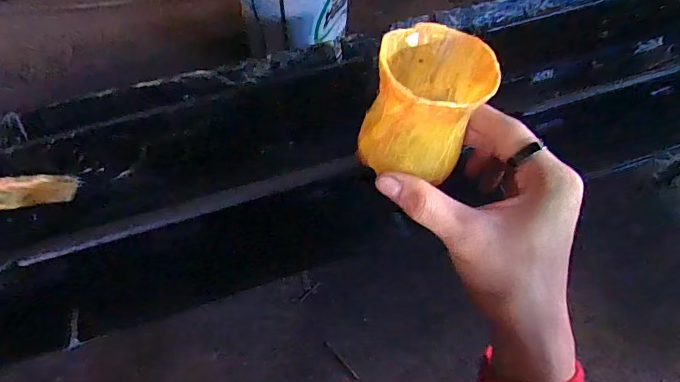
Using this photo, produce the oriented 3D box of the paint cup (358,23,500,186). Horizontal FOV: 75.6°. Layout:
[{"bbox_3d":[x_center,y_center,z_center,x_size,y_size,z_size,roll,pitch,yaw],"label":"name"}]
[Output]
[{"bbox_3d":[0.045,-0.048,0.232,0.056,0.059,0.065,16,68,6],"label":"paint cup"}]

